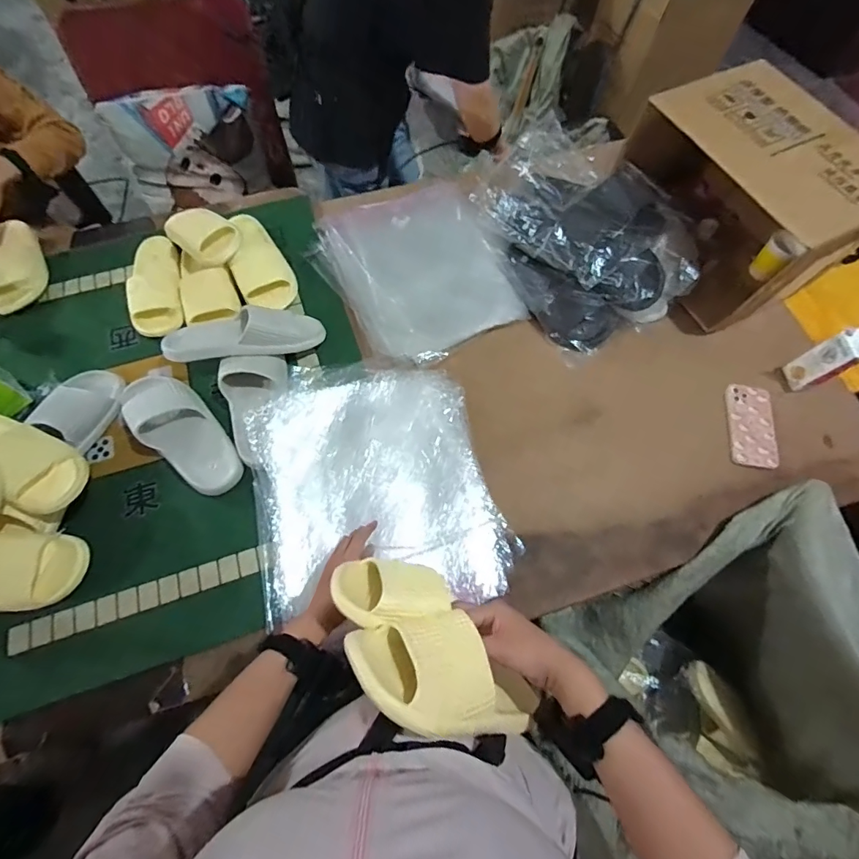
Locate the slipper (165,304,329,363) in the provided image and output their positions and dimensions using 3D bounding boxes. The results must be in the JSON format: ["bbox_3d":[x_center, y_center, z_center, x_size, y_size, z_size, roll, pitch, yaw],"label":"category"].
[{"bbox_3d":[-0.335,-0.175,0.790,0.273,0.072,0.094,-12,68,-7],"label":"slipper"}]

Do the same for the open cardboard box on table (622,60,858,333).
[{"bbox_3d":[0.604,-0.445,0.855,0.285,0.255,0.398,-24,70,-12],"label":"open cardboard box on table"}]

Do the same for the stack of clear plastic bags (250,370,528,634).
[{"bbox_3d":[-0.084,0.068,0.705,0.386,0.048,0.398,-6,68,-3],"label":"stack of clear plastic bags"}]

